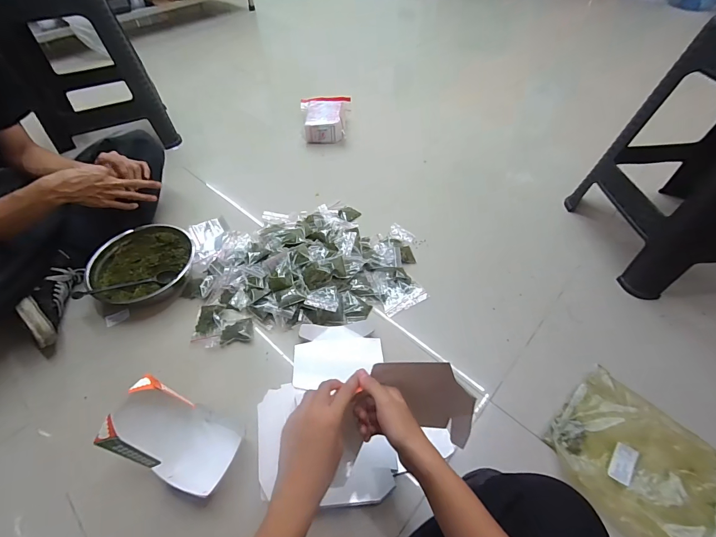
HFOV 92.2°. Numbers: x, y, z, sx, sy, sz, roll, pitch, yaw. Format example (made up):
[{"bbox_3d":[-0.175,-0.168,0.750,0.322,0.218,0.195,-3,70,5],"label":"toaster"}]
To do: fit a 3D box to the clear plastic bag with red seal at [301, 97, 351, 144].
[{"bbox_3d":[-0.126,-0.553,1.259,0.185,0.074,0.220,1,51,1],"label":"clear plastic bag with red seal"}]

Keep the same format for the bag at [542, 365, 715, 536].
[{"bbox_3d":[0.476,0.328,0.546,0.298,0.039,0.215,36,60,26],"label":"bag"}]

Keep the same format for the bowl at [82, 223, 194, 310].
[{"bbox_3d":[-0.503,-0.011,0.816,0.225,0.065,0.192,-24,55,-18],"label":"bowl"}]

